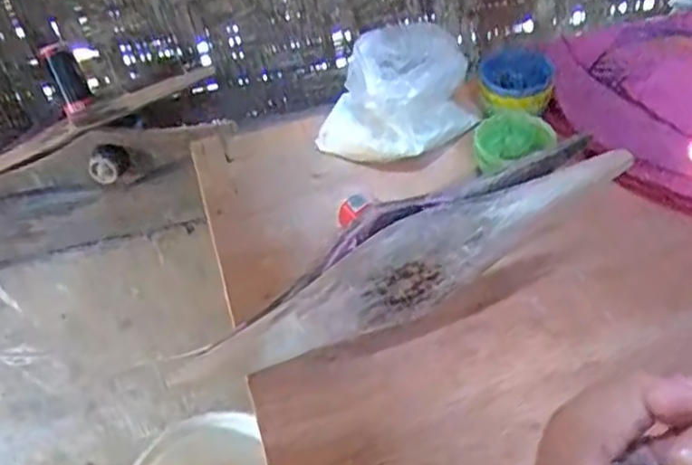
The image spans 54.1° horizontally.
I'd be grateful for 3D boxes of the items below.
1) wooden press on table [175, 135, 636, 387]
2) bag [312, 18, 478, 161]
[{"bbox_3d":[0.050,0.019,0.437,0.282,0.072,0.054,-20,45,-12],"label":"wooden press on table"},{"bbox_3d":[0.049,-0.114,0.571,0.135,0.081,0.095,-35,50,-26],"label":"bag"}]

